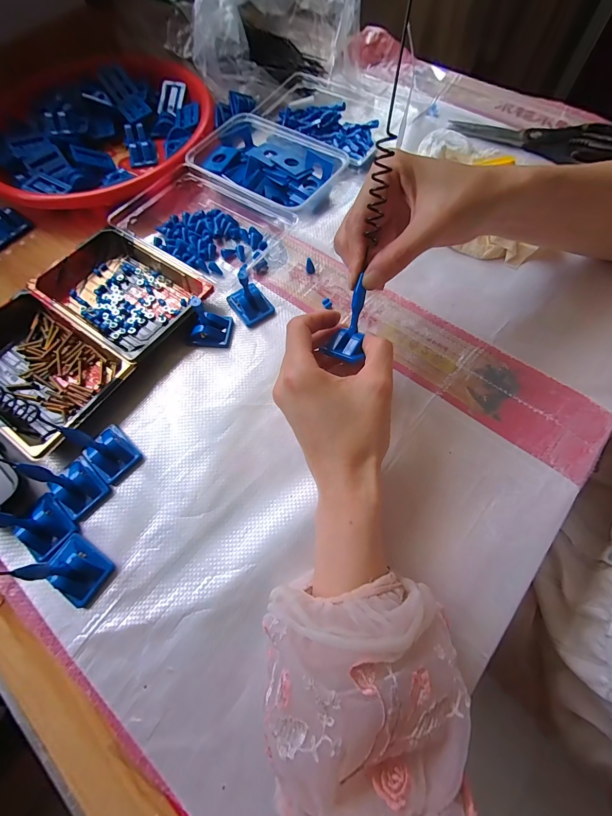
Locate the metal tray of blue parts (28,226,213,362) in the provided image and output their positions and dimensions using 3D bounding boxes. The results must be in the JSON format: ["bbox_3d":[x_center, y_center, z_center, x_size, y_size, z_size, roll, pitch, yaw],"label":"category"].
[{"bbox_3d":[-0.190,-0.120,0.333,0.154,0.023,0.112,29,72,13],"label":"metal tray of blue parts"}]

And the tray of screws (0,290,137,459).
[{"bbox_3d":[-0.258,-0.039,0.305,0.178,0.023,0.114,31,72,14],"label":"tray of screws"}]

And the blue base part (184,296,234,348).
[{"bbox_3d":[-0.095,-0.081,0.313,0.039,0.031,0.032,5,68,5],"label":"blue base part"}]

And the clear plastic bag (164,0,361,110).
[{"bbox_3d":[-0.071,-0.519,0.443,0.276,0.121,0.171,4,68,4],"label":"clear plastic bag"}]

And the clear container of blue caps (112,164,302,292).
[{"bbox_3d":[-0.119,-0.205,0.360,0.170,0.033,0.122,31,72,14],"label":"clear container of blue caps"}]

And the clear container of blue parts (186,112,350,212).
[{"bbox_3d":[-0.046,-0.284,0.391,0.164,0.035,0.121,37,74,16],"label":"clear container of blue parts"}]

